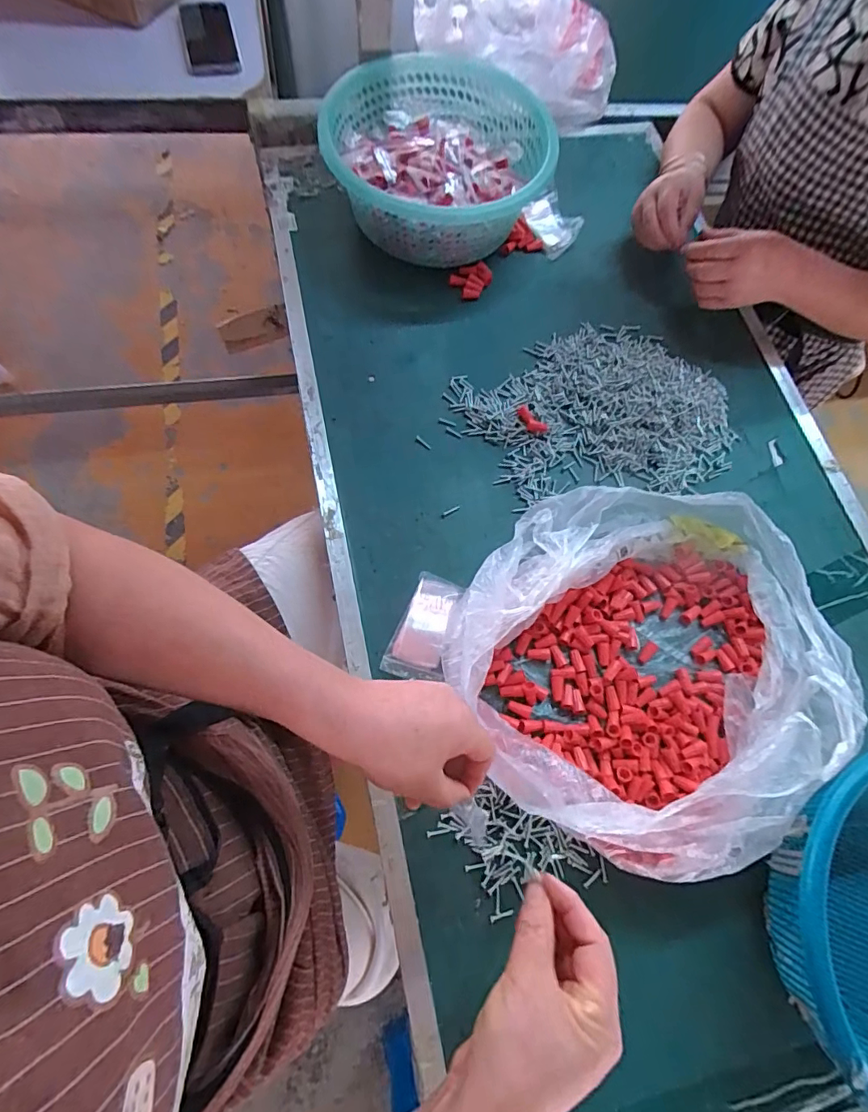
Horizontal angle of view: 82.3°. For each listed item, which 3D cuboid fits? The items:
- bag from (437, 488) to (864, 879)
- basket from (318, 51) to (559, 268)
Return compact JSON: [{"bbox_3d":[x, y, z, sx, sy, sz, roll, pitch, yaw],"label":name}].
[{"bbox_3d":[0.197,0.081,0.452,0.306,0.100,0.330,36,71,11],"label":"bag"},{"bbox_3d":[0.019,-0.484,0.630,0.282,0.113,0.264,-13,73,-11],"label":"basket"}]

